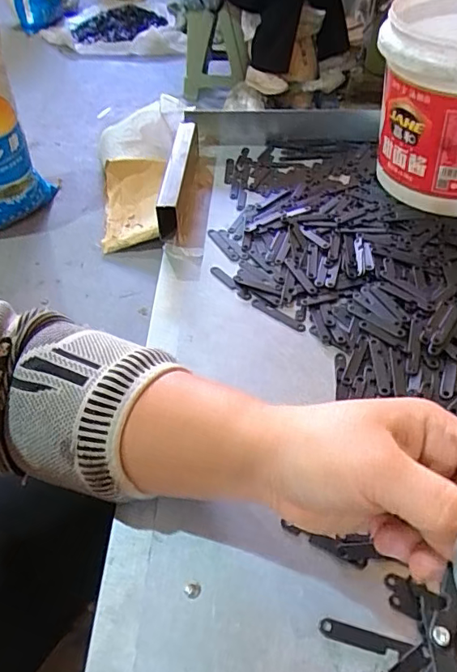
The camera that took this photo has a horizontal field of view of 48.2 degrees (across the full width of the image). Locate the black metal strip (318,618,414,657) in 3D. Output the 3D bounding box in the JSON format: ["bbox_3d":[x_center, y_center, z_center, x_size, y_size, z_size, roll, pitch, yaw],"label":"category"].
[{"bbox_3d":[0.070,0.155,0.261,0.046,0.004,0.009,9,49,13],"label":"black metal strip"}]

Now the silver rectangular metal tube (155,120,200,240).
[{"bbox_3d":[-0.050,-0.165,0.531,0.019,0.047,0.170,1,47,6],"label":"silver rectangular metal tube"}]

